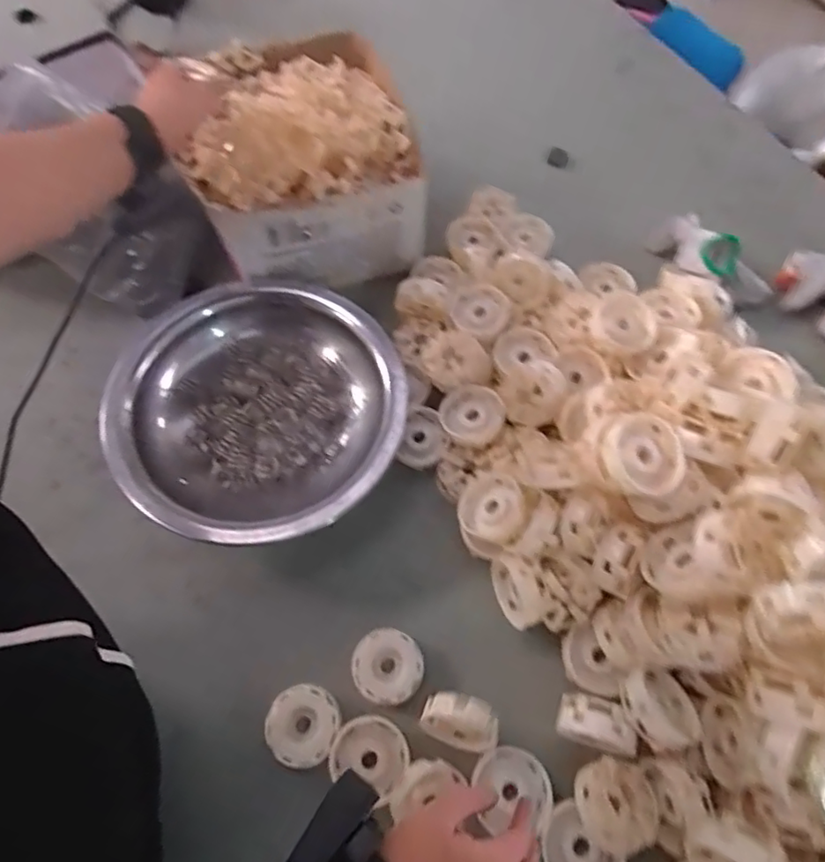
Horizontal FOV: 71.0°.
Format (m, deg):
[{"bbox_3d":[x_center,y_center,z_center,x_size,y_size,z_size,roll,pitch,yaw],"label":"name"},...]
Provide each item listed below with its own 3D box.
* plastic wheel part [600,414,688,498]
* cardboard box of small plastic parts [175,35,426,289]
[{"bbox_3d":[0.198,0.019,0.492,0.067,0.025,0.074,41,71,17],"label":"plastic wheel part"},{"bbox_3d":[-0.135,-0.335,0.711,0.251,0.174,0.263,-14,65,-7],"label":"cardboard box of small plastic parts"}]

